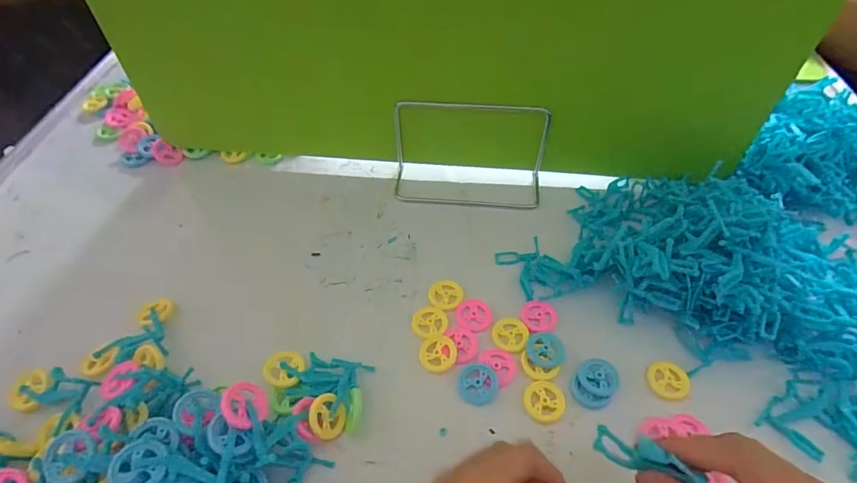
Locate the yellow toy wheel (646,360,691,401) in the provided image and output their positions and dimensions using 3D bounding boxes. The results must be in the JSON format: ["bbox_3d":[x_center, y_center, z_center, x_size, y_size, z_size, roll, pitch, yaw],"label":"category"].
[{"bbox_3d":[0.182,0.105,0.354,0.029,0.008,0.029,-1,50,2],"label":"yellow toy wheel"}]

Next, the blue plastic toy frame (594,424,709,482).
[{"bbox_3d":[0.115,0.110,0.229,0.063,0.016,0.015,18,50,28],"label":"blue plastic toy frame"}]

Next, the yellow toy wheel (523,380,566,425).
[{"bbox_3d":[0.085,0.118,0.342,0.030,0.006,0.029,-1,50,2],"label":"yellow toy wheel"}]

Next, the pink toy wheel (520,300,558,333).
[{"bbox_3d":[0.093,0.063,0.389,0.030,0.005,0.030,-1,50,2],"label":"pink toy wheel"}]

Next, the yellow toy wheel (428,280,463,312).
[{"bbox_3d":[0.015,0.044,0.399,0.028,0.004,0.030,-1,50,2],"label":"yellow toy wheel"}]

